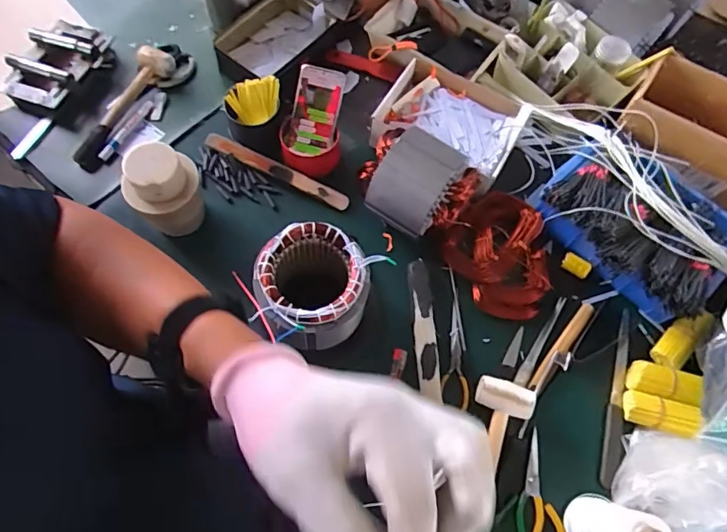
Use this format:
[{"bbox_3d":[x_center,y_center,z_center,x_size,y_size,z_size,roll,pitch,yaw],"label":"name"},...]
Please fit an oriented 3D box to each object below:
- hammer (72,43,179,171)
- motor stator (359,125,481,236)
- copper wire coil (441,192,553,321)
[{"bbox_3d":[-0.444,-0.293,0.911,0.069,0.039,0.266,25,70,8],"label":"hammer"},{"bbox_3d":[0.083,-0.127,0.806,0.173,0.145,0.138,31,70,10],"label":"motor stator"},{"bbox_3d":[0.236,-0.026,0.825,0.167,0.050,0.201,-34,73,-14],"label":"copper wire coil"}]

